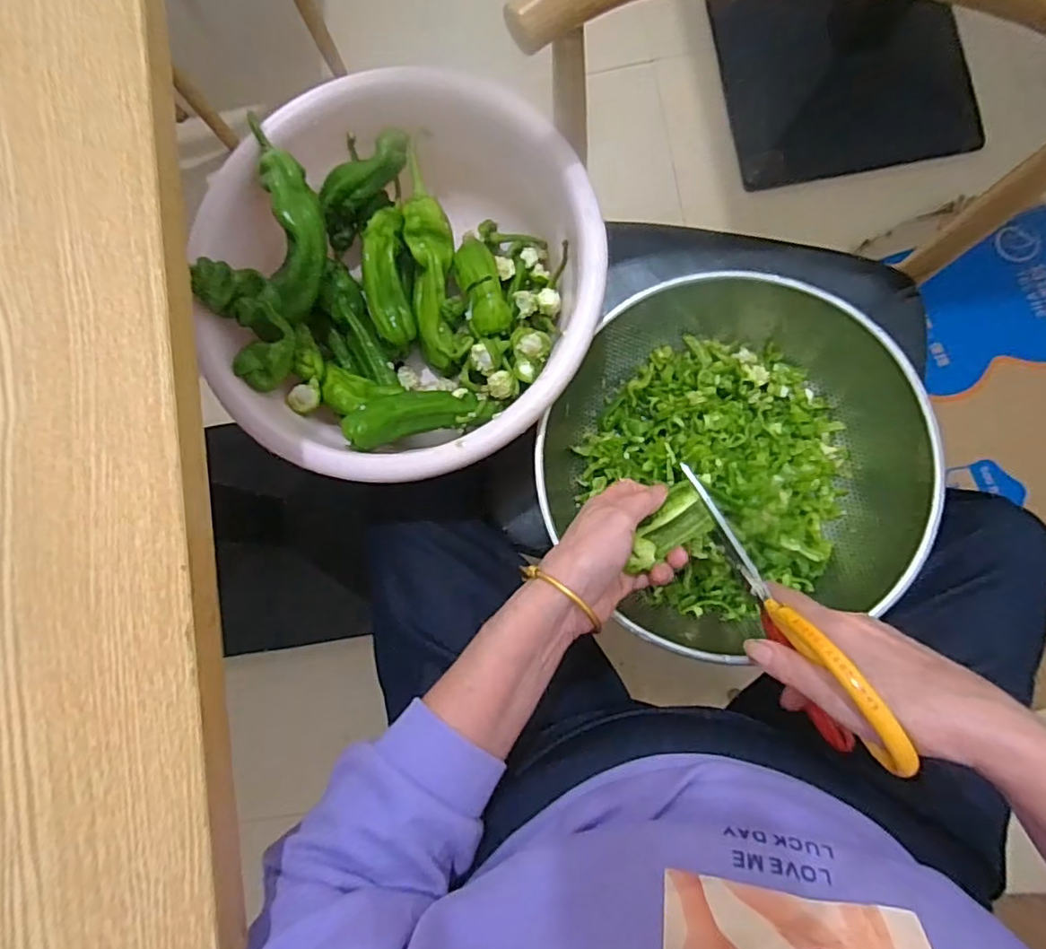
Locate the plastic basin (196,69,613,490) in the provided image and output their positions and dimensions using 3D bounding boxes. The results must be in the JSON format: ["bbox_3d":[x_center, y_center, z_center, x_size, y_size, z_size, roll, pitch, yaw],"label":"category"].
[{"bbox_3d":[-0.101,-0.160,0.526,0.325,0.131,0.318,-1,83,5],"label":"plastic basin"}]

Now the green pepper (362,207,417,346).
[{"bbox_3d":[-0.123,-0.180,0.537,0.033,0.043,0.118,-5,83,4],"label":"green pepper"}]

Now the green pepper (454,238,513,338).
[{"bbox_3d":[-0.037,-0.170,0.528,0.036,0.026,0.095,-18,82,3],"label":"green pepper"}]

